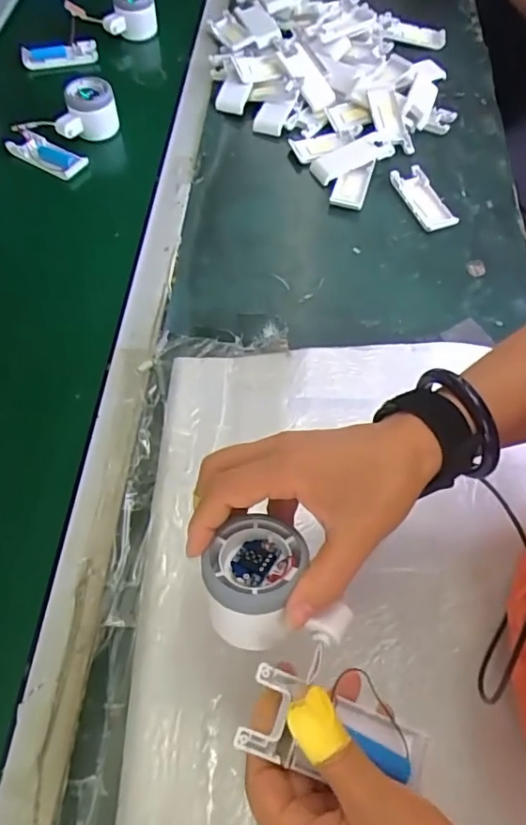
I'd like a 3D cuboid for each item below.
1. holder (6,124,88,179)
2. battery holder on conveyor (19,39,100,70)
[{"bbox_3d":[-0.271,-0.322,0.683,0.117,0.025,0.035,28,63,14],"label":"holder"},{"bbox_3d":[-0.293,-0.517,0.791,0.104,0.021,0.033,-14,62,-9],"label":"battery holder on conveyor"}]

